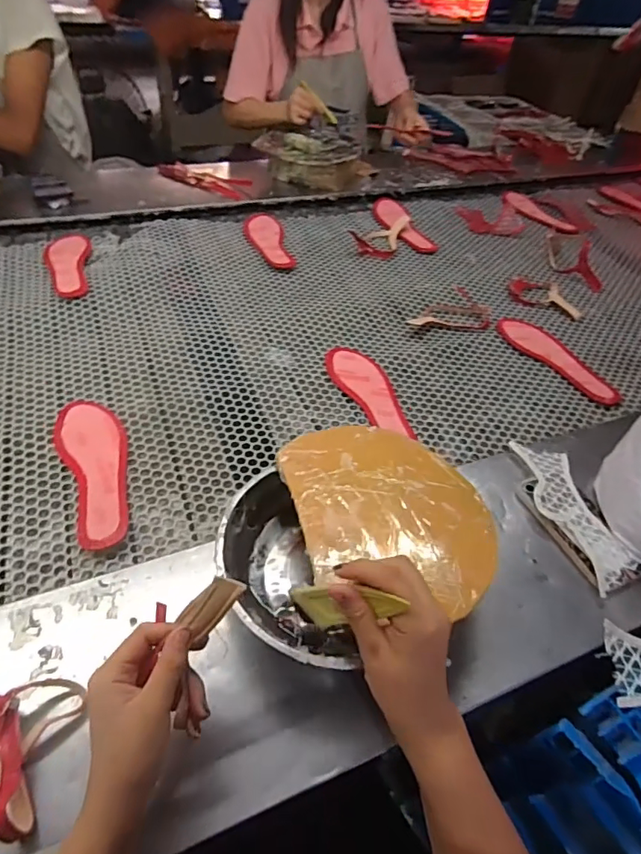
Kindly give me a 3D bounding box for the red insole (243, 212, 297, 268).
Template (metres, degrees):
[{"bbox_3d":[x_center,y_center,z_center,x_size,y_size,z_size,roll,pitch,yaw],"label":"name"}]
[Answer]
[{"bbox_3d":[-0.112,-0.400,1.050,0.087,0.015,0.237,-6,49,-11],"label":"red insole"}]

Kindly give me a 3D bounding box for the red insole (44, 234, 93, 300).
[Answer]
[{"bbox_3d":[-0.474,-0.309,0.928,0.078,0.013,0.237,-9,49,-13],"label":"red insole"}]

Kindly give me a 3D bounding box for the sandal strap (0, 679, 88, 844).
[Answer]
[{"bbox_3d":[-0.253,0.249,0.383,0.102,0.031,0.102,6,47,0],"label":"sandal strap"}]

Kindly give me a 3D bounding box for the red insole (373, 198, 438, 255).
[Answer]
[{"bbox_3d":[0.182,-0.470,1.139,0.075,0.028,0.236,-19,52,-21],"label":"red insole"}]

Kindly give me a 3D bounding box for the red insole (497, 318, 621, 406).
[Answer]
[{"bbox_3d":[0.402,-0.116,0.846,0.067,0.011,0.238,-22,53,-23],"label":"red insole"}]

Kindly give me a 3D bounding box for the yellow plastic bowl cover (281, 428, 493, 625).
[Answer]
[{"bbox_3d":[0.071,0.080,0.496,0.188,0.008,0.227,-5,43,-16],"label":"yellow plastic bowl cover"}]

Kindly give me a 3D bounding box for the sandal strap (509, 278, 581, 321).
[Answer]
[{"bbox_3d":[0.439,-0.254,0.980,0.114,0.005,0.129,0,48,-6],"label":"sandal strap"}]

